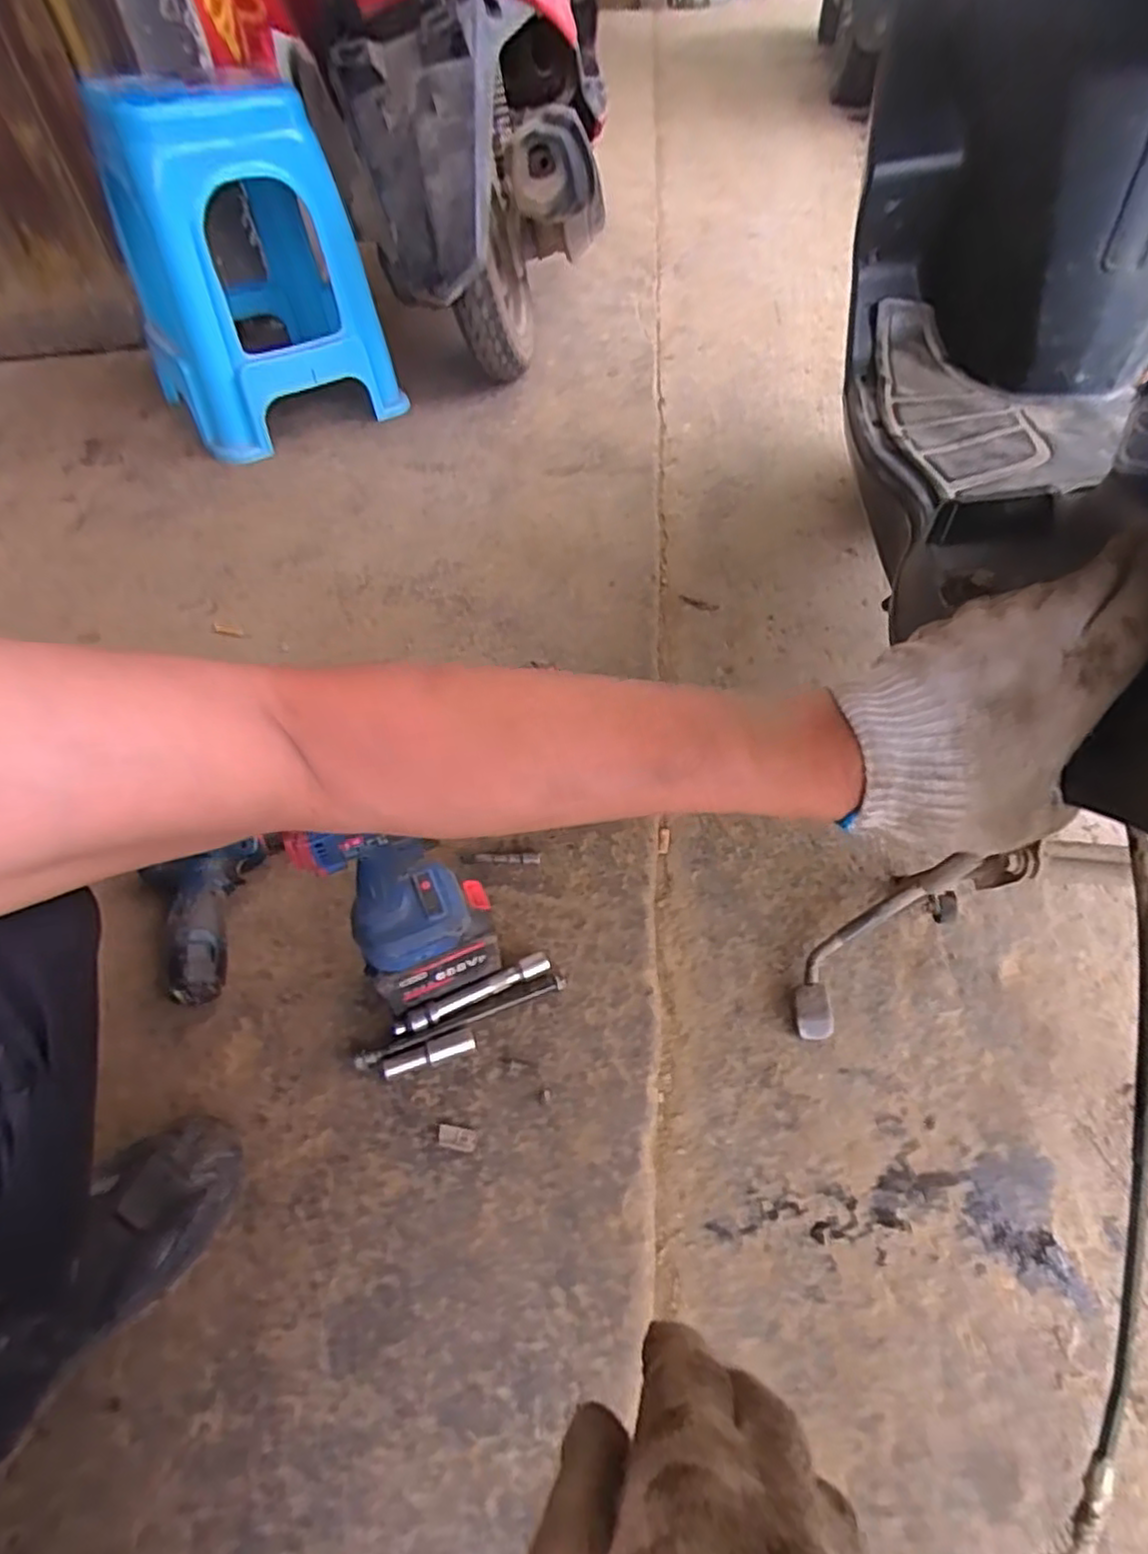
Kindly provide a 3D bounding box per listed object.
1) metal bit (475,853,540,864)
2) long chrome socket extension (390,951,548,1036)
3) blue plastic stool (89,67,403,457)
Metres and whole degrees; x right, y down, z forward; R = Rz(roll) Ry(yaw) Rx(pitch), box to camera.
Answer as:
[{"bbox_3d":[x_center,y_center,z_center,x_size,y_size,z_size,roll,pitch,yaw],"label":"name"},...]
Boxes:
[{"bbox_3d":[-0.069,0.086,0.715,0.066,0.010,0.011,-1,51,-1],"label":"metal bit"},{"bbox_3d":[-0.091,0.199,0.627,0.149,0.012,0.018,-22,54,-17],"label":"long chrome socket extension"},{"bbox_3d":[-0.551,-0.837,1.163,0.357,0.453,0.293,-36,58,-23],"label":"blue plastic stool"}]

